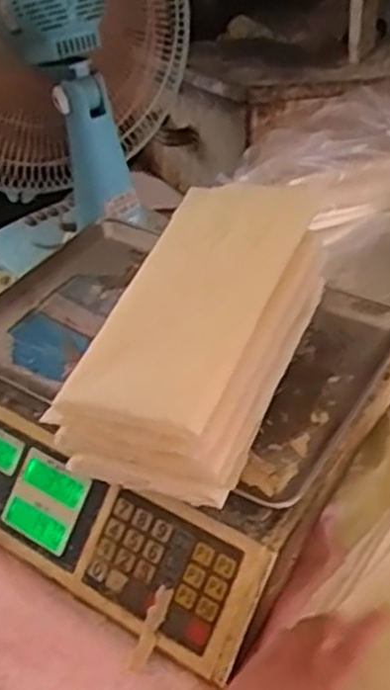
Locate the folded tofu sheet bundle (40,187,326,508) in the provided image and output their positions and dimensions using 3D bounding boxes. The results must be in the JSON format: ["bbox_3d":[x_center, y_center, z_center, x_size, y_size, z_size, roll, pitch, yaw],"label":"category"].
[{"bbox_3d":[0.004,-0.018,0.533,0.124,0.092,0.237,11,43,21],"label":"folded tofu sheet bundle"}]

